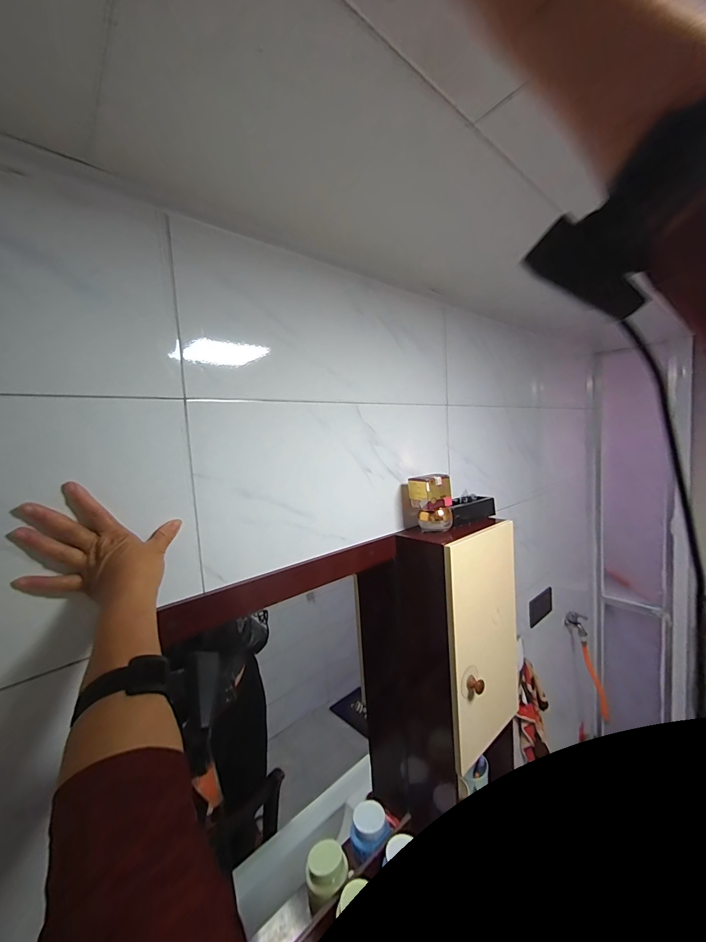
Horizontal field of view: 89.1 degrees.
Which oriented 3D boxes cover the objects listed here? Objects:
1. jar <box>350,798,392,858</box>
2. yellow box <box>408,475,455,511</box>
[{"bbox_3d":[0.039,0.783,0.784,0.086,0.063,0.075,-4,5,-1],"label":"jar"},{"bbox_3d":[0.154,0.040,0.722,0.065,0.061,0.063,-6,6,-26],"label":"yellow box"}]

